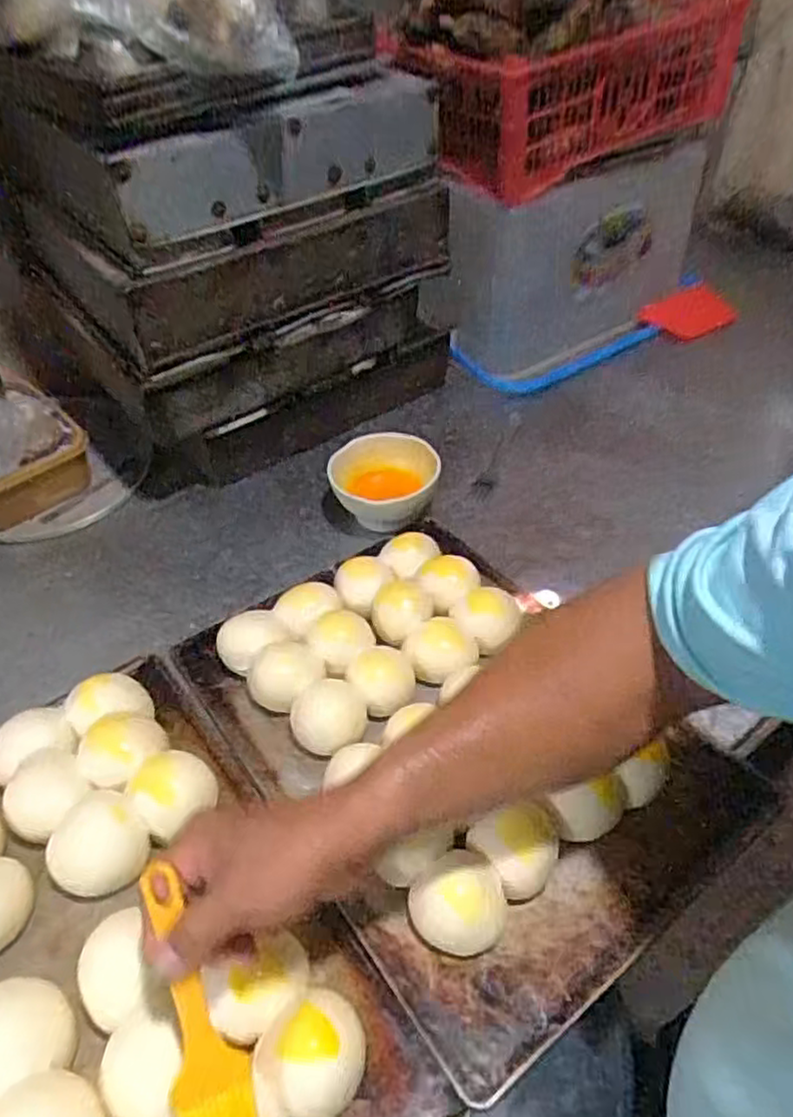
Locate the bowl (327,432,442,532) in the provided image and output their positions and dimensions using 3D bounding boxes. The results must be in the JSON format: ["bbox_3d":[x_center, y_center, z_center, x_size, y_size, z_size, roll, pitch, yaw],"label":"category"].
[{"bbox_3d":[-0.011,-0.085,0.805,0.124,0.064,0.118,0,42,0],"label":"bowl"}]

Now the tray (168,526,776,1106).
[{"bbox_3d":[0.045,0.130,0.601,0.329,0.046,0.446,-27,49,-26],"label":"tray"}]

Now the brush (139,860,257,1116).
[{"bbox_3d":[-0.111,0.241,0.374,0.038,0.021,0.149,-16,83,-17],"label":"brush"}]

